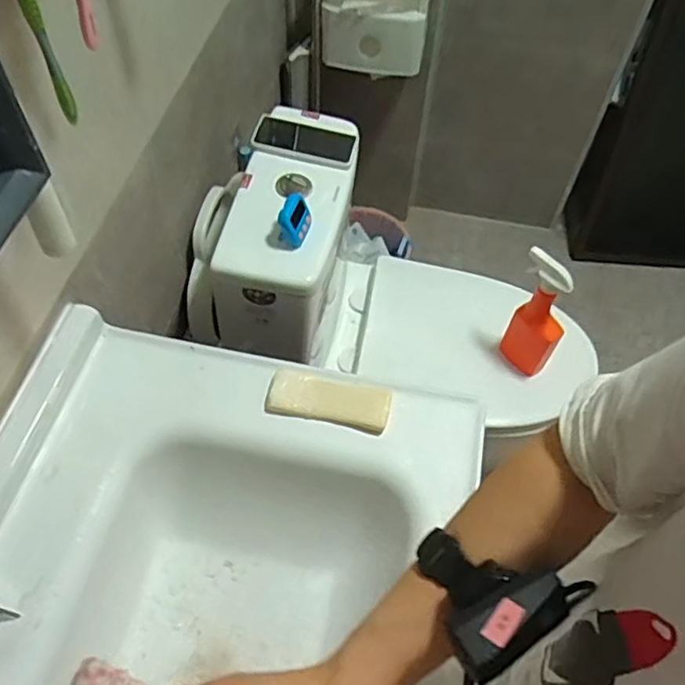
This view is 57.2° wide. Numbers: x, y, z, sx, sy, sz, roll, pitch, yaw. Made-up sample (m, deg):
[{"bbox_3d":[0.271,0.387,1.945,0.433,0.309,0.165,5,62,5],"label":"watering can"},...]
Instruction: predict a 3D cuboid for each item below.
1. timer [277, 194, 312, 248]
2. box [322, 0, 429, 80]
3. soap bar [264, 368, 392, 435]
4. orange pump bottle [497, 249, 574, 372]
[{"bbox_3d":[-0.065,-0.172,0.880,0.035,0.049,0.057,21,58,11],"label":"timer"},{"bbox_3d":[0.068,-0.685,1.324,0.212,0.220,0.116,5,56,0],"label":"box"},{"bbox_3d":[-0.015,0.065,0.715,0.135,0.024,0.055,11,57,5],"label":"soap bar"},{"bbox_3d":[0.330,-0.040,1.080,0.107,0.255,0.057,31,60,17],"label":"orange pump bottle"}]

